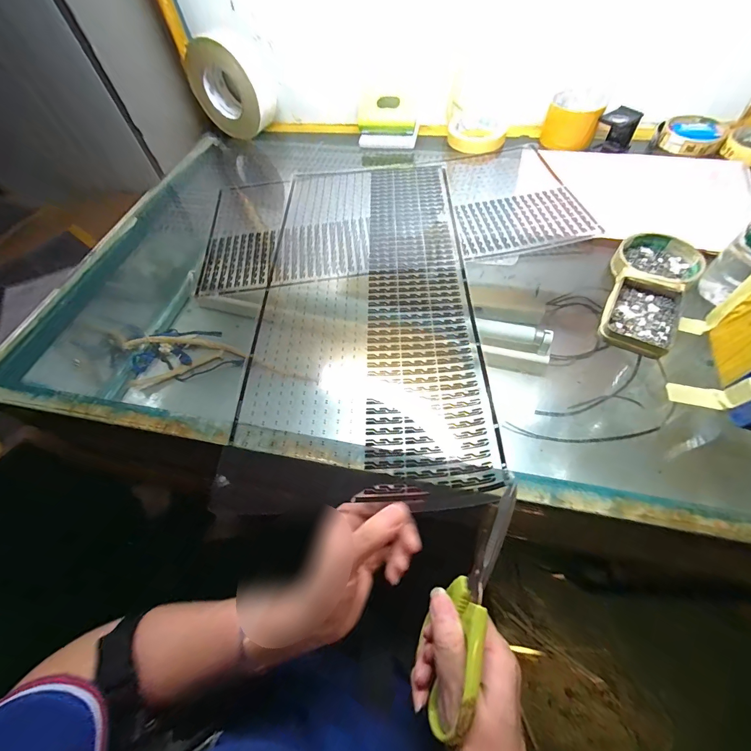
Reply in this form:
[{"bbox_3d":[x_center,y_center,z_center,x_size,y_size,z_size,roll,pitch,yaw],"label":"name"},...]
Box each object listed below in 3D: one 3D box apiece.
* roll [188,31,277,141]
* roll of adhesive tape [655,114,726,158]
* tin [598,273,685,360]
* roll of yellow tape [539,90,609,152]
[{"bbox_3d":[-0.247,-0.497,0.581,0.135,0.130,0.065,12,60,11],"label":"roll"},{"bbox_3d":[0.489,-0.372,0.523,0.083,0.025,0.091,33,66,21],"label":"roll of adhesive tape"},{"bbox_3d":[0.275,-0.064,0.345,0.065,0.015,0.088,27,64,18],"label":"tin"},{"bbox_3d":[0.315,-0.409,0.539,0.081,0.051,0.084,24,63,17],"label":"roll of yellow tape"}]

